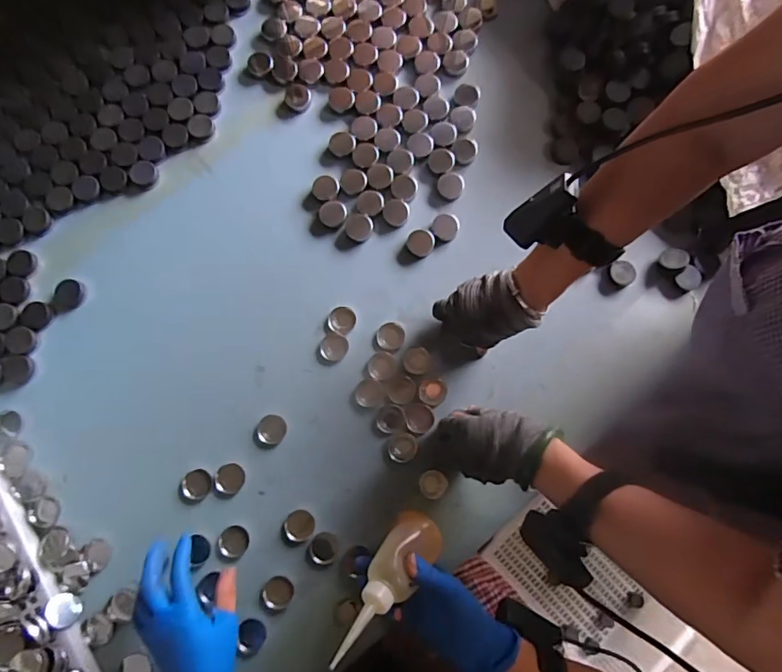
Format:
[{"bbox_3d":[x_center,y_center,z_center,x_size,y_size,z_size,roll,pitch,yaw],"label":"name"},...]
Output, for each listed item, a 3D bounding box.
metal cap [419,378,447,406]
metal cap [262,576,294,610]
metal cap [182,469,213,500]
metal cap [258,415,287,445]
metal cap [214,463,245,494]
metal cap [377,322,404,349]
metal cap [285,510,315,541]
[{"bbox_3d":[0.051,0.067,0.585,0.034,0.004,0.032,0,79,-1],"label":"metal cap"},{"bbox_3d":[-0.126,0.287,0.545,0.031,0.005,0.033,0,79,-1],"label":"metal cap"},{"bbox_3d":[-0.224,0.171,0.562,0.031,0.007,0.033,0,79,-1],"label":"metal cap"},{"bbox_3d":[-0.143,0.111,0.580,0.033,0.004,0.032,-1,79,-2],"label":"metal cap"},{"bbox_3d":[-0.187,0.166,0.564,0.031,0.010,0.035,37,81,5],"label":"metal cap"},{"bbox_3d":[0.000,0.000,0.600,0.033,0.006,0.033,0,79,-1],"label":"metal cap"},{"bbox_3d":[-0.105,0.216,0.557,0.031,0.010,0.033,0,79,-1],"label":"metal cap"}]

